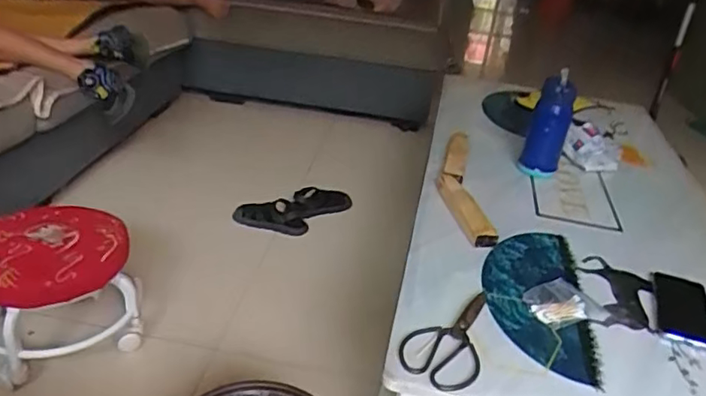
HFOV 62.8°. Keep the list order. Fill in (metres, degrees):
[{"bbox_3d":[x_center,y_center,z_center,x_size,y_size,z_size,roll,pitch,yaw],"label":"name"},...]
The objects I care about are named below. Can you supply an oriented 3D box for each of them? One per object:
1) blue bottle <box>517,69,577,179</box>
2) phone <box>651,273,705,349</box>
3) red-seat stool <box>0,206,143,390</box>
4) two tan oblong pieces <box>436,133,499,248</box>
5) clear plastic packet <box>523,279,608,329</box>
[{"bbox_3d":[0.391,-0.139,1.162,0.074,0.211,0.061,19,31,20],"label":"blue bottle"},{"bbox_3d":[0.494,0.170,0.867,0.077,0.016,0.159,15,30,14],"label":"phone"},{"bbox_3d":[-0.593,0.179,1.142,0.284,0.223,0.252,-13,35,-31],"label":"red-seat stool"},{"bbox_3d":[0.205,-0.038,1.123,0.085,0.031,0.419,6,29,-1],"label":"two tan oblong pieces"},{"bbox_3d":[0.308,0.154,0.847,0.114,0.014,0.085,-8,33,-26],"label":"clear plastic packet"}]

